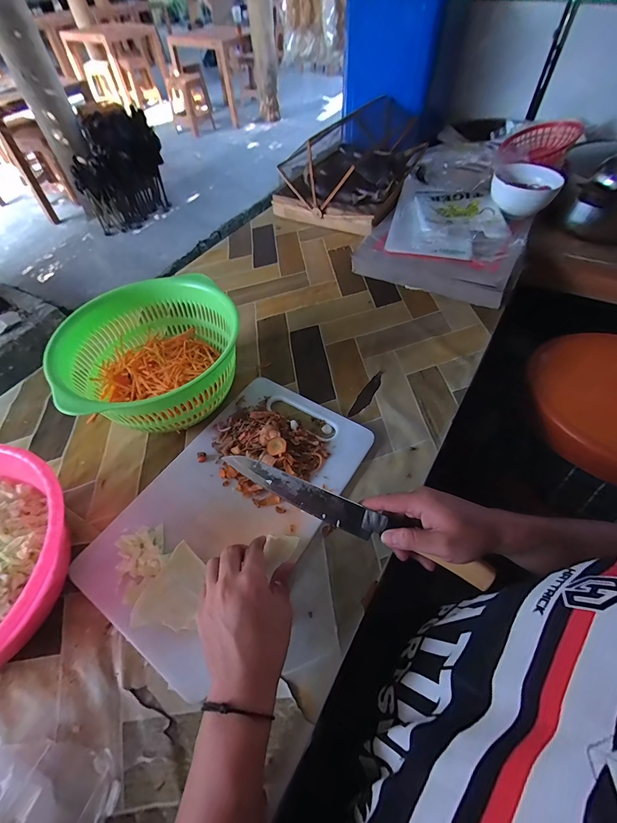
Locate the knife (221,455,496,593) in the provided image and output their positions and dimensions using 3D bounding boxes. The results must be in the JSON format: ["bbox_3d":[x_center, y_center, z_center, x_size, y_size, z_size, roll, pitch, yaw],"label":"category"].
[{"bbox_3d":[0.049,0.107,0.348,0.282,0.029,0.025,24,57,4],"label":"knife"}]

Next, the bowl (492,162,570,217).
[{"bbox_3d":[0.433,-0.448,0.688,0.121,0.060,0.121,22,58,17],"label":"bowl"}]

